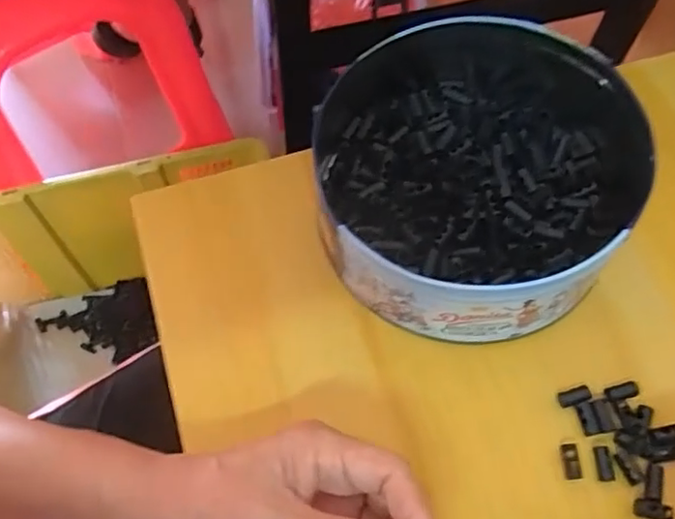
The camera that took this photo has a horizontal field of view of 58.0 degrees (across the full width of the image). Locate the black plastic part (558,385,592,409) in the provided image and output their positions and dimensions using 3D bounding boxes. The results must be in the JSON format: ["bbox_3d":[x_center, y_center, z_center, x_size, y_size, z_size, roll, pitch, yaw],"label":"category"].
[{"bbox_3d":[0.135,0.077,0.344,0.019,0.004,0.009,-14,64,-7],"label":"black plastic part"}]

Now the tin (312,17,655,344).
[{"bbox_3d":[0.087,-0.053,0.375,0.191,0.072,0.195,0,63,0],"label":"tin"}]

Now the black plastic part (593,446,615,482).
[{"bbox_3d":[0.145,0.111,0.330,0.008,0.004,0.018,-4,63,-2],"label":"black plastic part"}]

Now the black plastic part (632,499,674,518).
[{"bbox_3d":[0.166,0.131,0.319,0.020,0.004,0.010,10,63,5],"label":"black plastic part"}]

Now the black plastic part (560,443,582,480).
[{"bbox_3d":[0.128,0.110,0.331,0.009,0.004,0.018,-3,63,-2],"label":"black plastic part"}]

